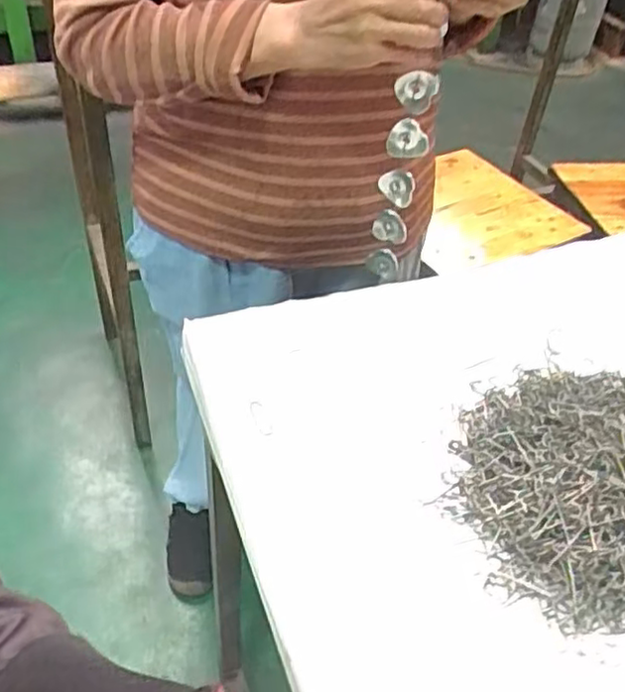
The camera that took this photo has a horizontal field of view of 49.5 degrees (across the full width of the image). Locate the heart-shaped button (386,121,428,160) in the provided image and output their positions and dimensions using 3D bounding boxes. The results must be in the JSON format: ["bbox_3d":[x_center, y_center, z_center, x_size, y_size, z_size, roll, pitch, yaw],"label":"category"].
[{"bbox_3d":[0.083,-0.180,0.590,0.035,0.034,0.009,9,43,6],"label":"heart-shaped button"}]

